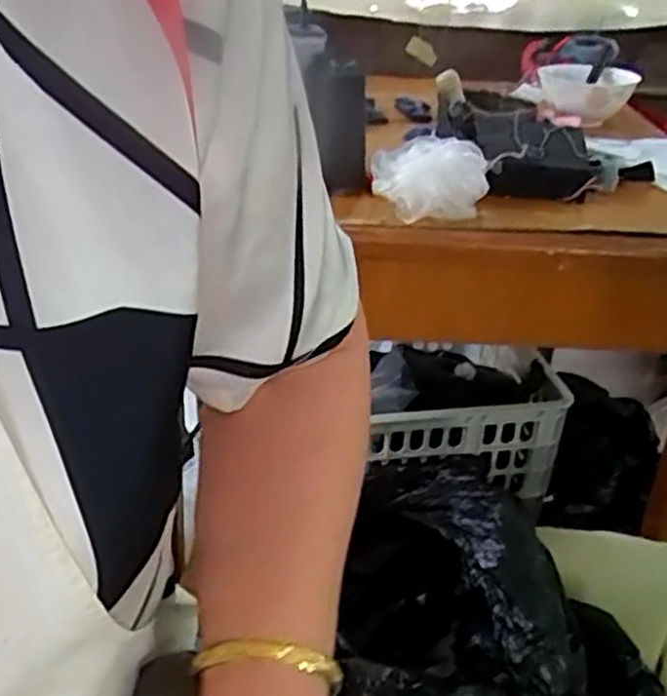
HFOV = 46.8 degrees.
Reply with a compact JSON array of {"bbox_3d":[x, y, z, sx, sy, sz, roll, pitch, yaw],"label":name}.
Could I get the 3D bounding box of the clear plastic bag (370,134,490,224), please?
[{"bbox_3d":[0.083,-0.146,0.657,0.096,0.049,0.079,7,31,8],"label":"clear plastic bag"}]

